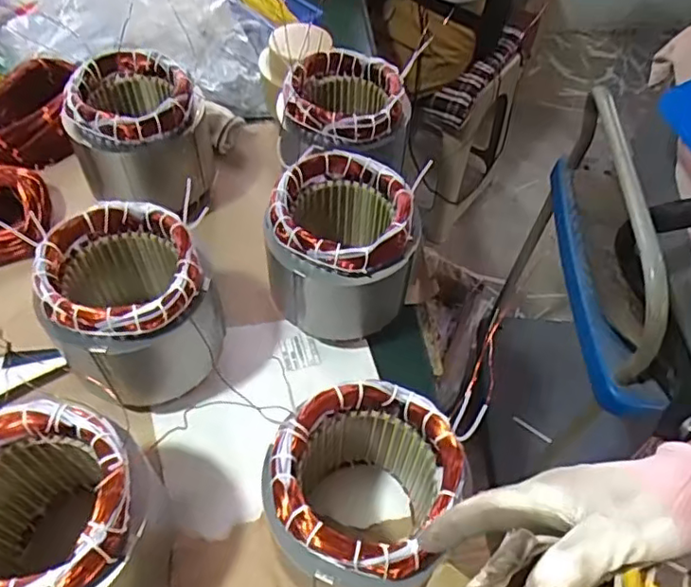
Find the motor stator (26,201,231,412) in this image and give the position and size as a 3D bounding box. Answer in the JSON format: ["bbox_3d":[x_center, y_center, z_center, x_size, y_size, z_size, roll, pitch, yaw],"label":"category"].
[{"bbox_3d":[-0.206,0.021,0.583,0.137,0.166,0.136,2,54,-2],"label":"motor stator"}]

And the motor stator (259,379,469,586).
[{"bbox_3d":[0.010,0.164,0.488,0.138,0.168,0.139,13,55,6],"label":"motor stator"}]

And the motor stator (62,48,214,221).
[{"bbox_3d":[-0.245,-0.193,0.714,0.151,0.124,0.144,-11,56,-13],"label":"motor stator"}]

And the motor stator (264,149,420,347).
[{"bbox_3d":[-0.003,-0.038,0.640,0.147,0.169,0.142,17,55,9],"label":"motor stator"}]

